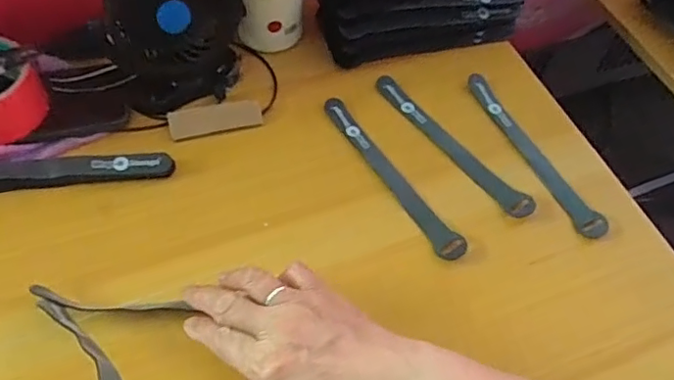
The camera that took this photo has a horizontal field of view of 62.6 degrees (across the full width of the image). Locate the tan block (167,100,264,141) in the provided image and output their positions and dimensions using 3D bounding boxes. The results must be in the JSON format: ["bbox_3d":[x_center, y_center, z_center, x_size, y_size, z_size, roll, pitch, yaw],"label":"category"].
[{"bbox_3d":[-0.114,-0.067,0.521,0.084,0.005,0.030,-11,59,-9],"label":"tan block"}]

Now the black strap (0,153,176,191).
[{"bbox_3d":[-0.242,-0.014,0.476,0.196,0.015,0.033,-7,58,-7],"label":"black strap"}]

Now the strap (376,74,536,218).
[{"bbox_3d":[0.105,-0.045,0.521,0.022,0.008,0.194,-35,65,-22],"label":"strap"}]

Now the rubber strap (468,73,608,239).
[{"bbox_3d":[0.182,-0.038,0.516,0.022,0.008,0.192,-23,62,-16],"label":"rubber strap"}]

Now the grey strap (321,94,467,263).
[{"bbox_3d":[0.049,-0.016,0.497,0.024,0.011,0.194,-28,63,-15],"label":"grey strap"}]

